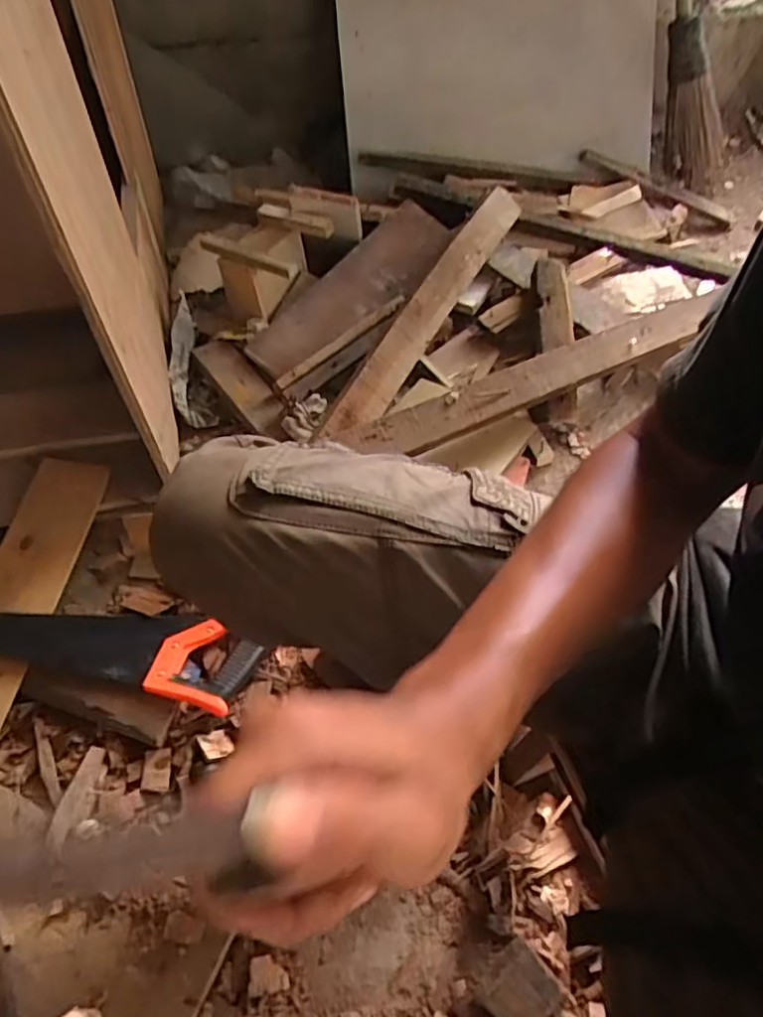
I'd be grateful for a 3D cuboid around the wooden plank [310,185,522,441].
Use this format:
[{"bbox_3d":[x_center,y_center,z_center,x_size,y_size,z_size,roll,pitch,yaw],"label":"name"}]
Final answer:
[{"bbox_3d":[0.078,-0.320,1.009,0.069,0.038,0.597,45,62,-26],"label":"wooden plank"}]

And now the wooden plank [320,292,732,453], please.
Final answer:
[{"bbox_3d":[0.259,-0.202,0.940,0.689,0.024,0.060,-24,86,-20],"label":"wooden plank"}]

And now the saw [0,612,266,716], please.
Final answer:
[{"bbox_3d":[-0.373,0.142,0.756,0.444,0.024,0.099,10,57,5],"label":"saw"}]

